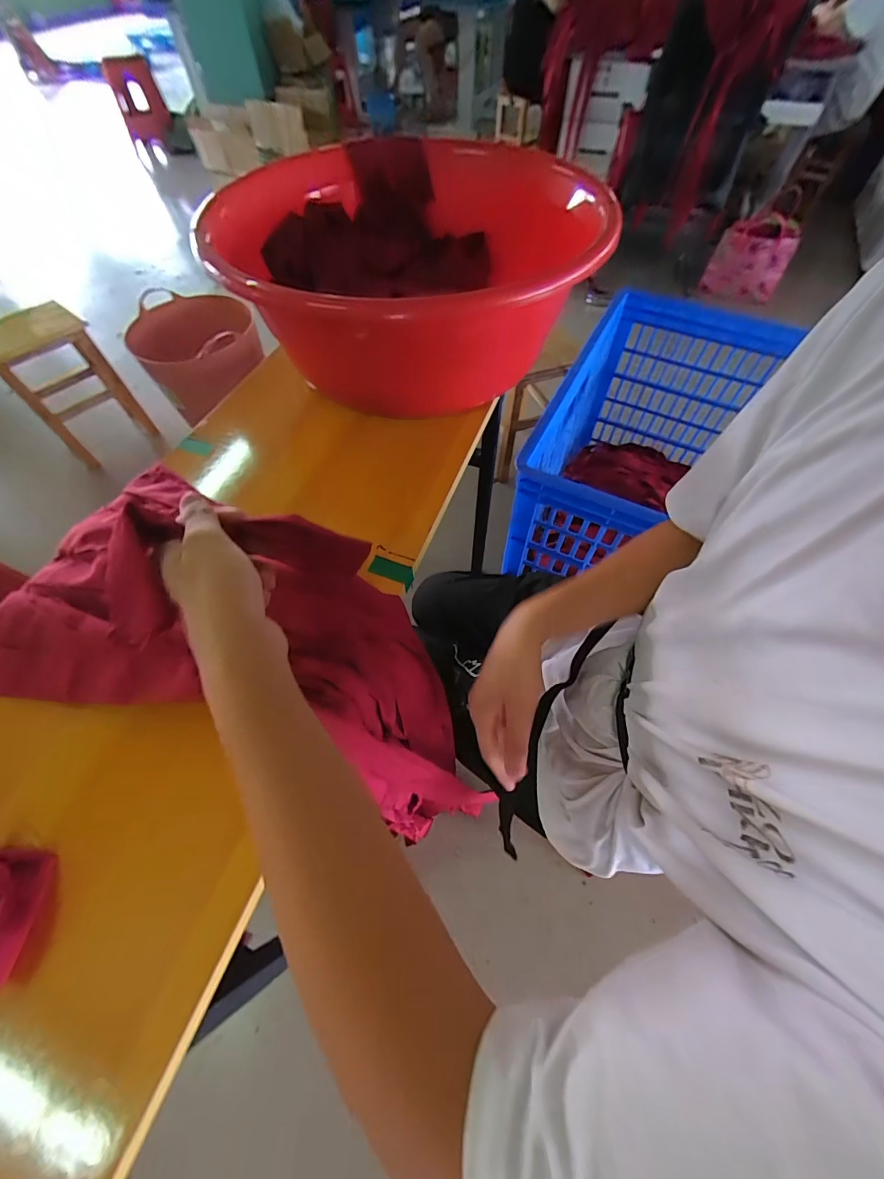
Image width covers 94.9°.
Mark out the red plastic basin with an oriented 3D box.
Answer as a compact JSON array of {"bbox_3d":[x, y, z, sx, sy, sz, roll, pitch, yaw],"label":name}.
[{"bbox_3d":[-0.036,-0.505,0.638,0.560,0.182,0.575,-19,62,-10],"label":"red plastic basin"}]

